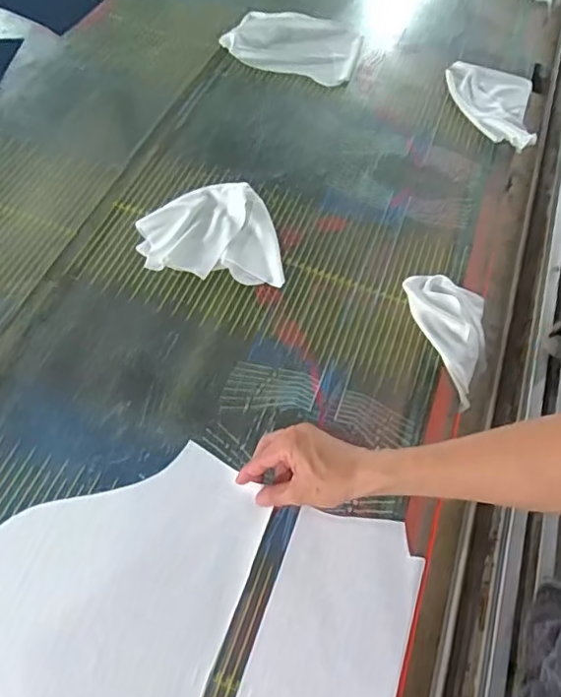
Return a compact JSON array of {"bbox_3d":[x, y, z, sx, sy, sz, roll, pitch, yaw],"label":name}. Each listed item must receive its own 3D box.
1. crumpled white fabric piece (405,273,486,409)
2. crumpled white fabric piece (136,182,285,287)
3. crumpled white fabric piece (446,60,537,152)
[{"bbox_3d":[0.234,-0.024,0.749,0.102,0.029,0.180,-11,60,-10],"label":"crumpled white fabric piece"},{"bbox_3d":[-0.097,-0.161,0.798,0.188,0.028,0.160,-2,59,-5],"label":"crumpled white fabric piece"},{"bbox_3d":[0.374,-0.444,1.033,0.156,0.032,0.212,14,59,4],"label":"crumpled white fabric piece"}]

